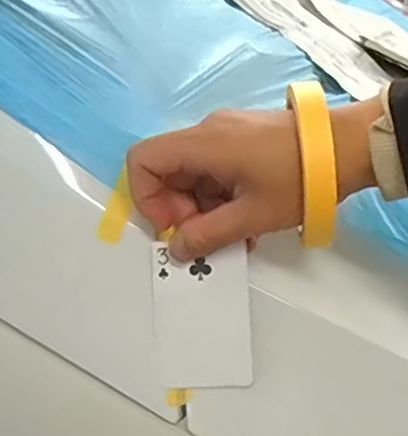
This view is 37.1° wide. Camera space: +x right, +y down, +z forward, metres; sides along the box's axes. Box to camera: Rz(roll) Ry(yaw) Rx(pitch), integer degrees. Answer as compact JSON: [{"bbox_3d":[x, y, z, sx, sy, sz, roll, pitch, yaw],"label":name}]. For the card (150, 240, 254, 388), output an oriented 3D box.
[{"bbox_3d":[-0.001,0.058,0.365,0.058,0.082,0.005,-2,-5,1],"label":"card"}]

